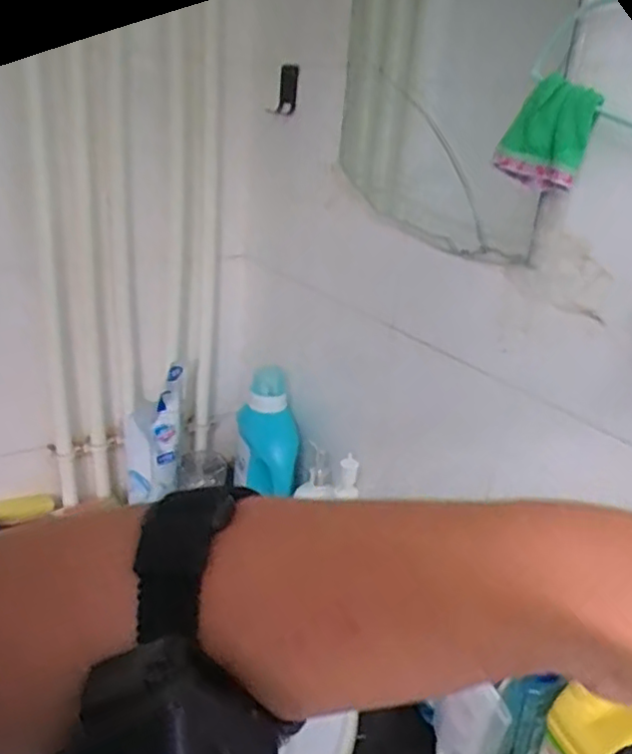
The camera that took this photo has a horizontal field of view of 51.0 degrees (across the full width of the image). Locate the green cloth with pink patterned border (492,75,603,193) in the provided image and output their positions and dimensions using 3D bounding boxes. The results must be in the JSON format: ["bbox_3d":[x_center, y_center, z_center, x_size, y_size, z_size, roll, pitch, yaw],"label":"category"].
[{"bbox_3d":[0.196,-0.203,0.562,0.039,0.086,0.073,-19,33,-35],"label":"green cloth with pink patterned border"}]

